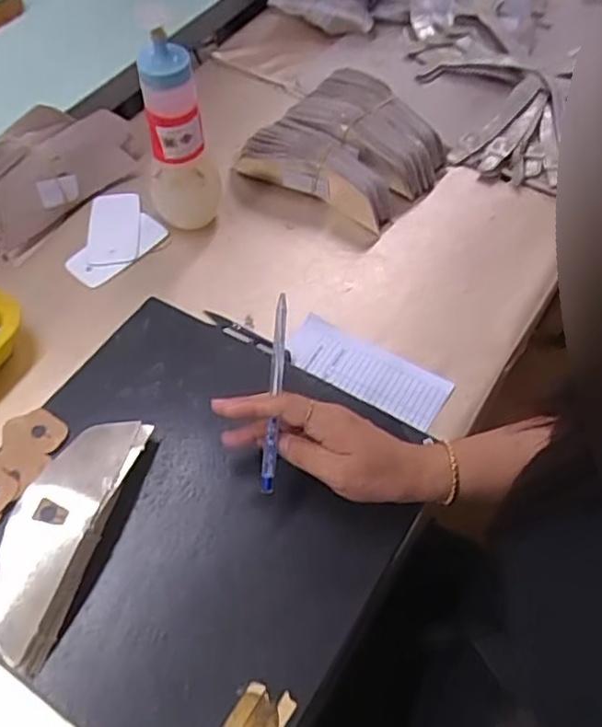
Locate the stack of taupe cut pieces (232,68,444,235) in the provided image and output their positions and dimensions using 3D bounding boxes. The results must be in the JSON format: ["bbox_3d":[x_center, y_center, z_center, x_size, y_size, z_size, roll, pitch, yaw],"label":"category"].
[{"bbox_3d":[0.054,-0.241,0.722,0.179,0.054,0.178,35,61,20],"label":"stack of taupe cut pieces"}]

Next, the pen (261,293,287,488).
[{"bbox_3d":[-0.019,0.022,0.463,0.009,0.009,0.141,5,92,-2],"label":"pen"}]

